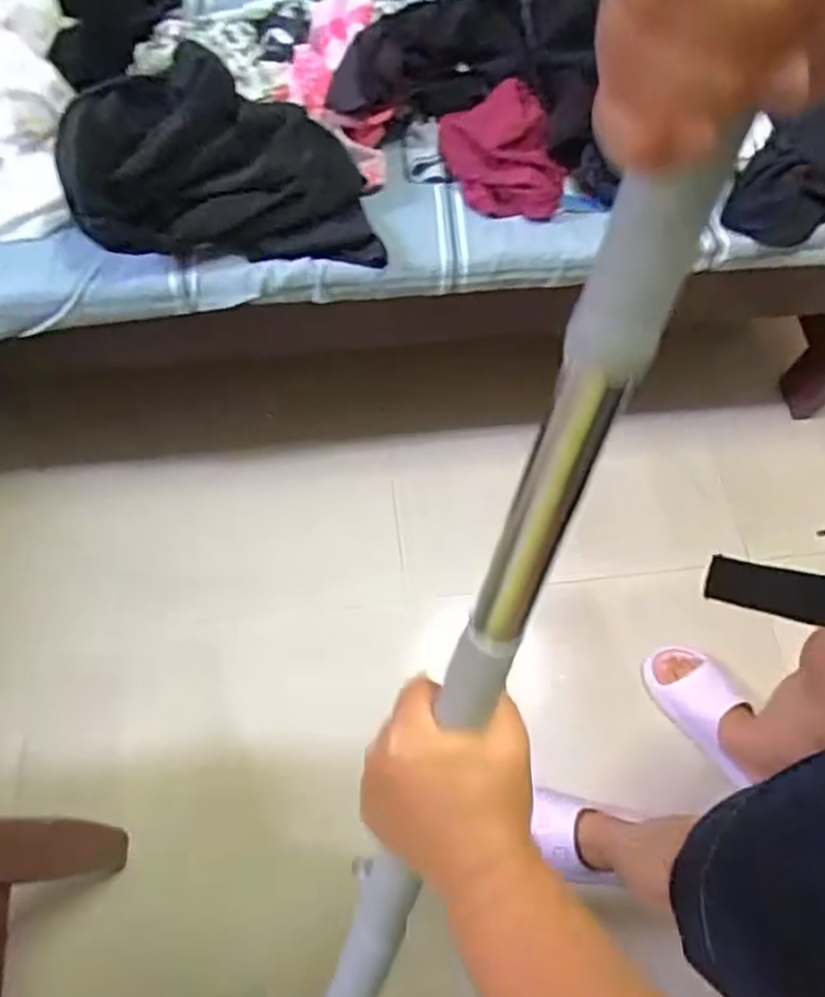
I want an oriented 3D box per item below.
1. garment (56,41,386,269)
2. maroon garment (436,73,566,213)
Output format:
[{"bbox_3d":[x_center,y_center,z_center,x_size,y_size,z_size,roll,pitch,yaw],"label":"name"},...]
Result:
[{"bbox_3d":[-0.219,-0.386,0.829,0.342,0.138,0.195,-4,66,-2],"label":"garment"},{"bbox_3d":[0.114,-0.428,0.891,0.122,0.078,0.163,-22,68,-9],"label":"maroon garment"}]

